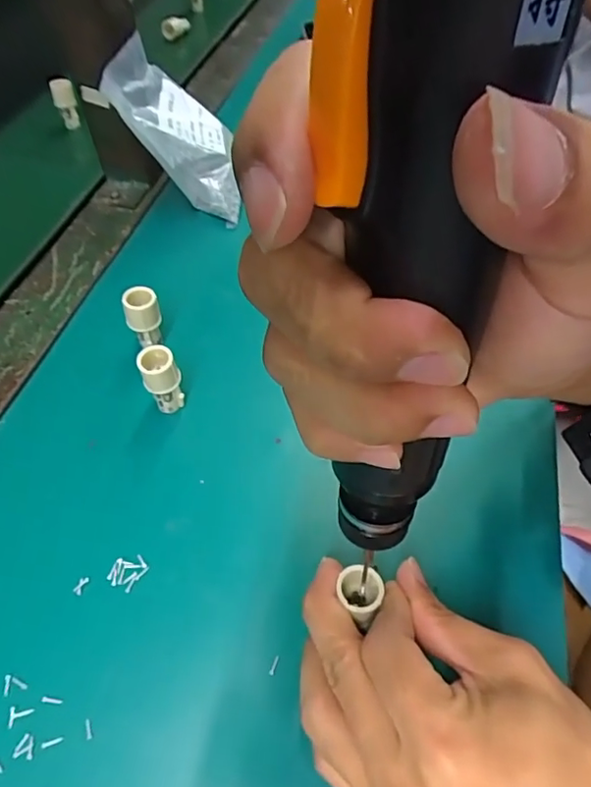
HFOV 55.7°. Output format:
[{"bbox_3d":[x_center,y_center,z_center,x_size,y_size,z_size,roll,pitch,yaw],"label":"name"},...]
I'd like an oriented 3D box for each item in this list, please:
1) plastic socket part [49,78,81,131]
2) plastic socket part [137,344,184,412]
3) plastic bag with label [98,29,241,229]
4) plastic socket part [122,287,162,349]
[{"bbox_3d":[-0.221,-0.279,0.539,0.016,0.048,0.026,-29,56,-19],"label":"plastic socket part"},{"bbox_3d":[-0.074,-0.006,0.309,0.018,0.044,0.016,-24,56,-21],"label":"plastic socket part"},{"bbox_3d":[-0.093,-0.200,0.428,0.116,0.039,0.106,22,50,-35],"label":"plastic bag with label"},{"bbox_3d":[-0.091,-0.044,0.337,0.020,0.040,0.015,-14,53,-14],"label":"plastic socket part"}]

